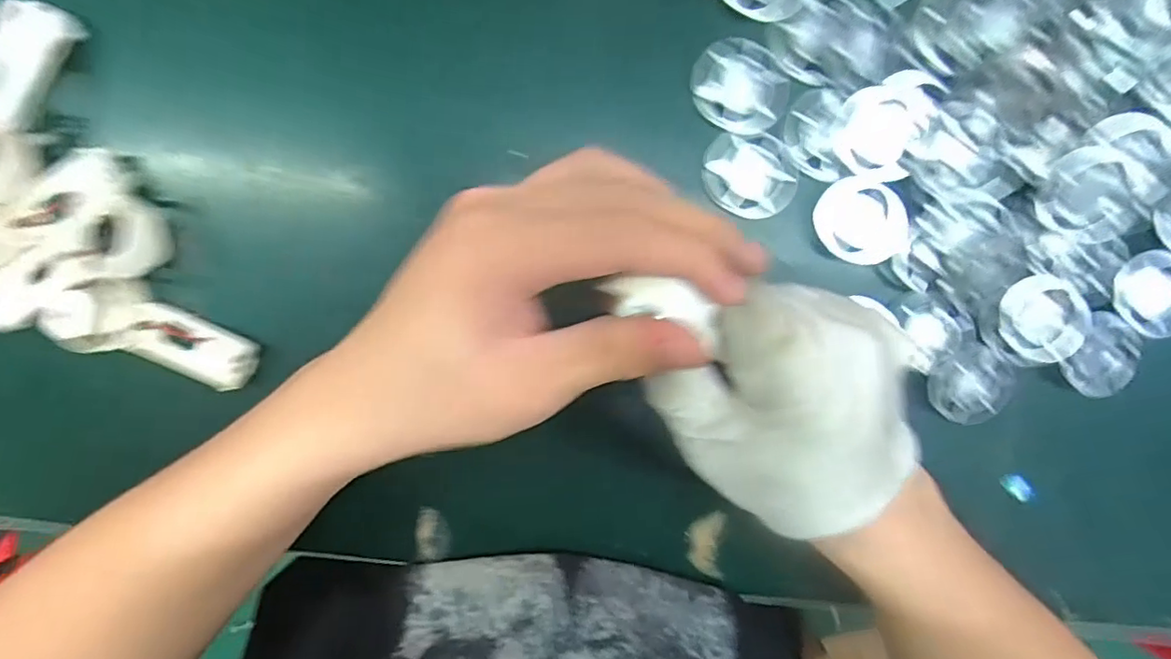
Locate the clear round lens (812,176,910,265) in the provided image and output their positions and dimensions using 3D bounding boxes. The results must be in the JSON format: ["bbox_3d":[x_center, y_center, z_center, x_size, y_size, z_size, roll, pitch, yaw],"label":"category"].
[{"bbox_3d":[0.134,-0.052,0.285,0.038,0.004,0.044,-36,97,3],"label":"clear round lens"}]

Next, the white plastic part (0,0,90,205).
[{"bbox_3d":[-0.264,-0.103,0.266,0.033,0.028,0.093,22,96,-4],"label":"white plastic part"}]

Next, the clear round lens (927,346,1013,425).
[{"bbox_3d":[0.196,0.030,0.299,0.039,0.007,0.039,0,97,-1],"label":"clear round lens"}]

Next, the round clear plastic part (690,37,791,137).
[{"bbox_3d":[0.073,-0.114,0.278,0.046,0.005,0.039,36,95,-5],"label":"round clear plastic part"}]

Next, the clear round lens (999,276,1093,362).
[{"bbox_3d":[0.229,-0.003,0.292,0.039,0.005,0.044,-29,97,2],"label":"clear round lens"}]

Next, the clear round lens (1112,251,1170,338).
[{"bbox_3d":[0.287,-0.018,0.295,0.038,0.010,0.041,0,97,-1],"label":"clear round lens"}]

